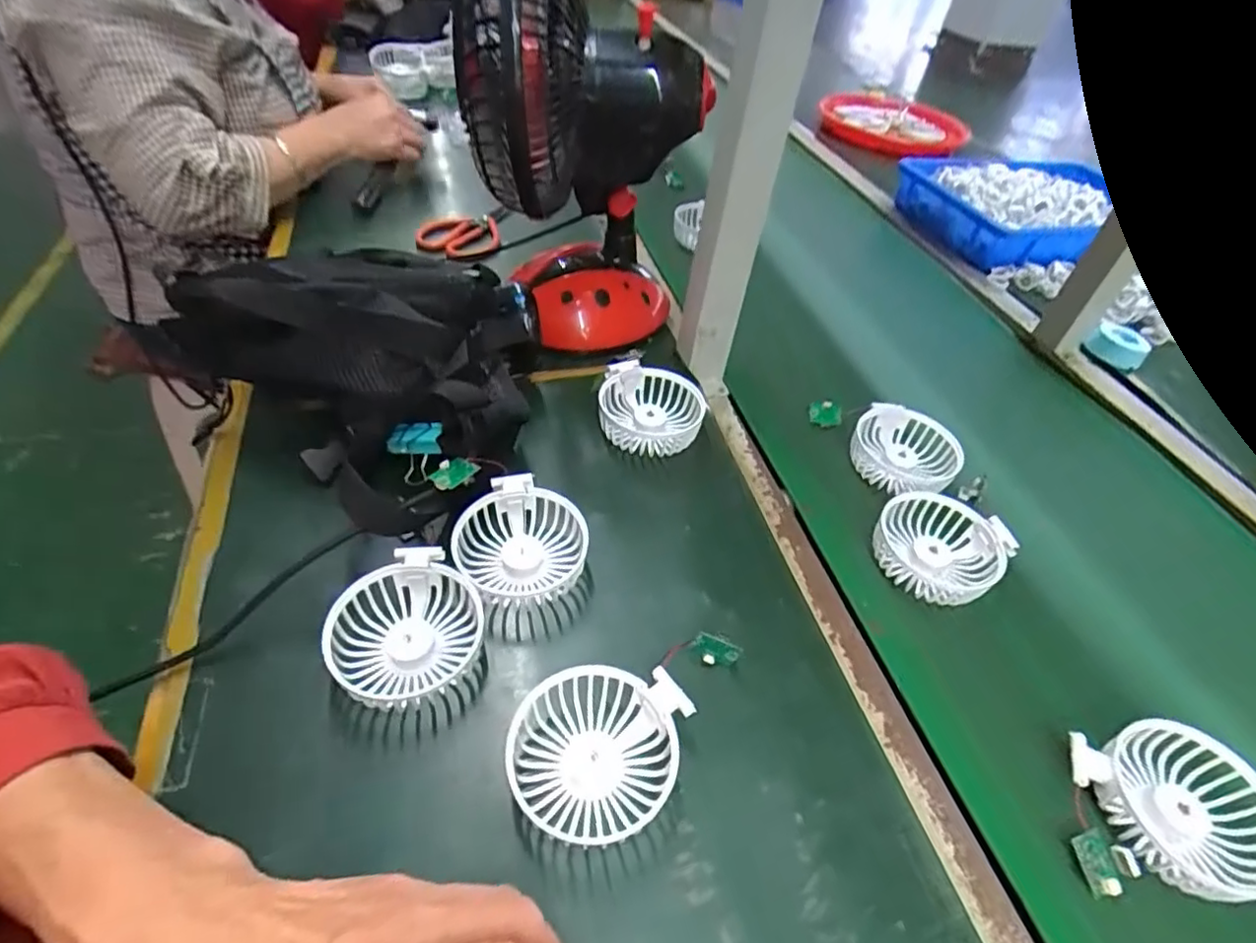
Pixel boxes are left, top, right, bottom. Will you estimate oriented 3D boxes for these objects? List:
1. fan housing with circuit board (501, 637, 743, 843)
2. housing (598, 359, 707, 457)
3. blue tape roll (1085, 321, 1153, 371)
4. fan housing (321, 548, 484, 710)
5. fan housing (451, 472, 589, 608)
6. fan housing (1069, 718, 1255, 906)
[{"bbox_3d":[0.006,0.147,0.352,0.143,0.033,0.080,-13,49,-17],"label":"fan housing with circuit board"},{"bbox_3d":[0.021,-0.054,0.540,0.091,0.035,0.089,3,46,-3],"label":"housing"},{"bbox_3d":[0.546,-0.140,0.692,0.065,0.030,0.054,-30,57,-30],"label":"blue tape roll"},{"bbox_3d":[-0.132,0.097,0.385,0.084,0.031,0.096,20,48,13],"label":"fan housing"},{"bbox_3d":[-0.072,0.051,0.433,0.081,0.037,0.084,3,46,-3],"label":"fan housing"},{"bbox_3d":[0.316,0.187,0.359,0.085,0.026,0.100,-26,54,-26],"label":"fan housing"}]

